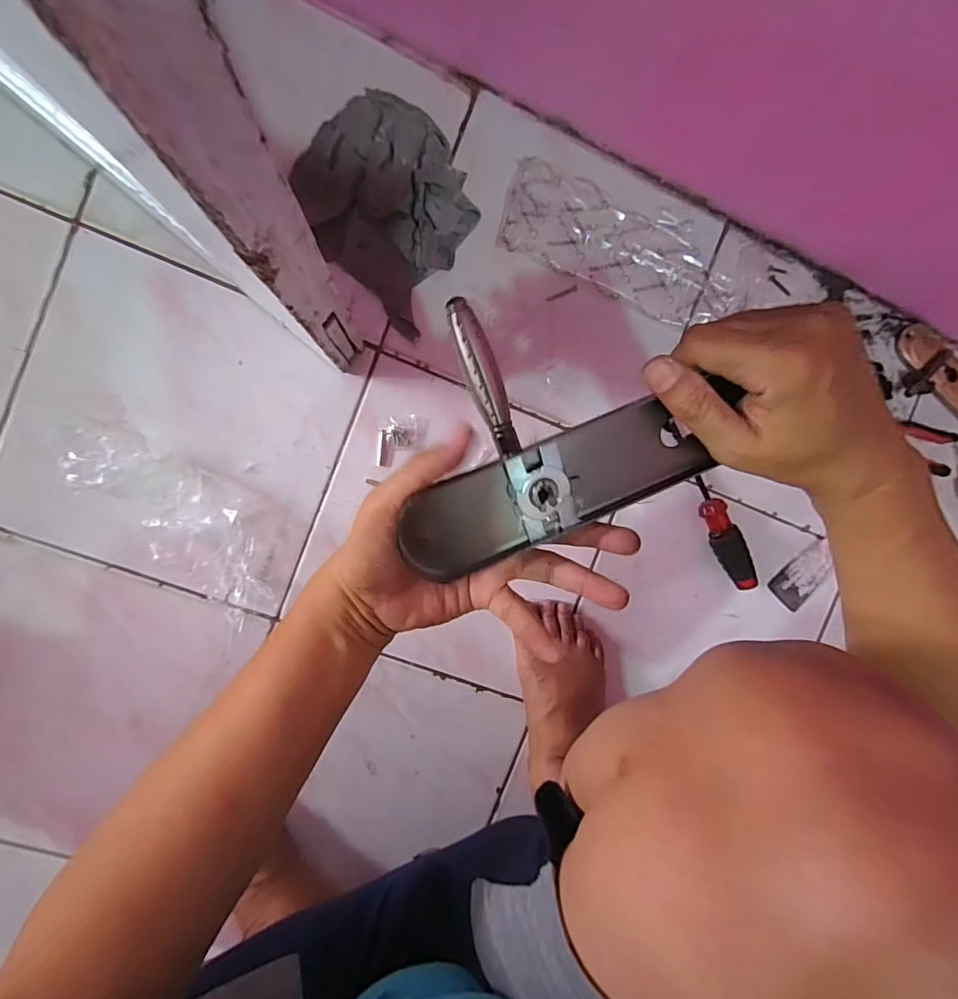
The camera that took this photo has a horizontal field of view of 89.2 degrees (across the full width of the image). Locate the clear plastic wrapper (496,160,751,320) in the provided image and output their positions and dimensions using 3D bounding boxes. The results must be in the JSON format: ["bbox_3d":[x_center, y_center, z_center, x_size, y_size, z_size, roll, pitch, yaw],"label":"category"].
[{"bbox_3d":[0.156,-0.257,0.507,0.265,0.026,0.087,21,92,-8],"label":"clear plastic wrapper"}]

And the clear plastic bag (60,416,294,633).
[{"bbox_3d":[-0.292,0.020,0.464,0.234,0.049,0.113,31,90,-8],"label":"clear plastic bag"}]

